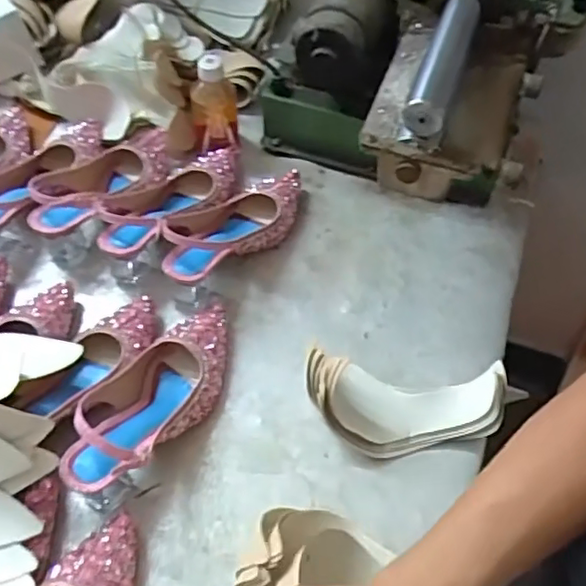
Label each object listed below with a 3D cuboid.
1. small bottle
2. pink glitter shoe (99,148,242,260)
[{"bbox_3d":[-0.103,-0.255,0.811,0.058,0.110,0.063,-7,55,-6],"label":"small bottle"},{"bbox_3d":[-0.140,-0.120,0.756,0.092,0.064,0.240,35,61,21],"label":"pink glitter shoe"}]

